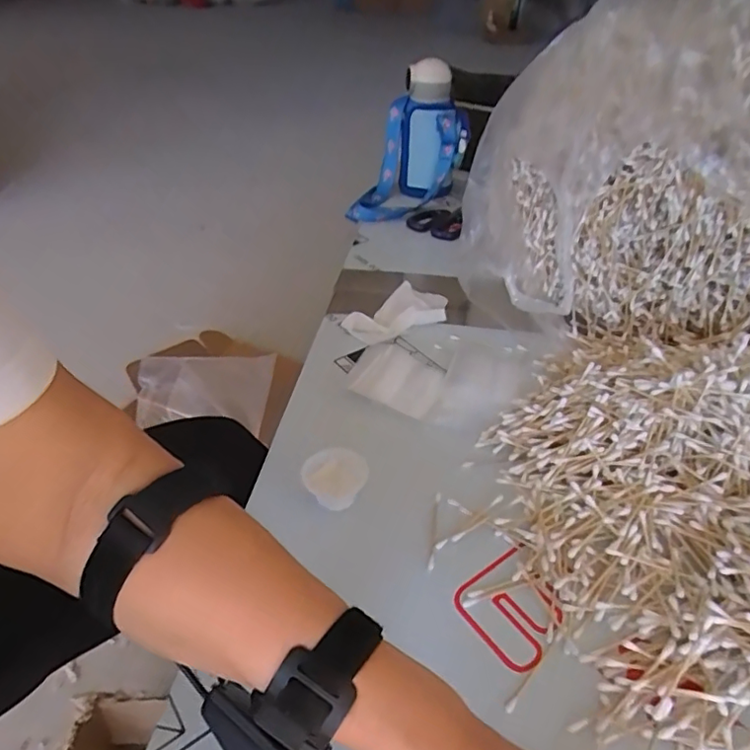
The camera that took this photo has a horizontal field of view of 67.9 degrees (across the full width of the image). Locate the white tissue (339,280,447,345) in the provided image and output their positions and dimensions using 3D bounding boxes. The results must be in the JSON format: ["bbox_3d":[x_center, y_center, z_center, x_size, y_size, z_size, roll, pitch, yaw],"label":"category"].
[{"bbox_3d":[0.025,-0.075,0.677,0.131,0.026,0.072,-18,44,-20],"label":"white tissue"}]

